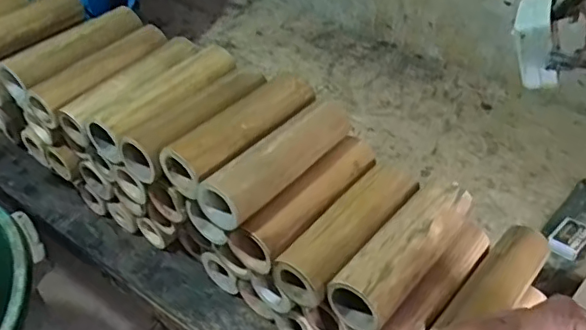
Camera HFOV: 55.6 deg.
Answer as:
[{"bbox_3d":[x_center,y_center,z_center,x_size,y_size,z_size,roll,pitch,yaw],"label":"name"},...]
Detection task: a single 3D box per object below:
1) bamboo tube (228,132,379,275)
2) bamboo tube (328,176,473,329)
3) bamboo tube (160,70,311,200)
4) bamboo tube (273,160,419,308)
[{"bbox_3d":[0.019,0.032,0.565,0.054,0.063,0.181,31,52,30],"label":"bamboo tube"},{"bbox_3d":[0.107,0.077,0.522,0.063,0.051,0.178,28,51,28],"label":"bamboo tube"},{"bbox_3d":[-0.049,-0.038,0.571,0.058,0.049,0.178,30,52,30],"label":"bamboo tube"},{"bbox_3d":[0.056,0.063,0.545,0.057,0.045,0.172,30,52,30],"label":"bamboo tube"}]

